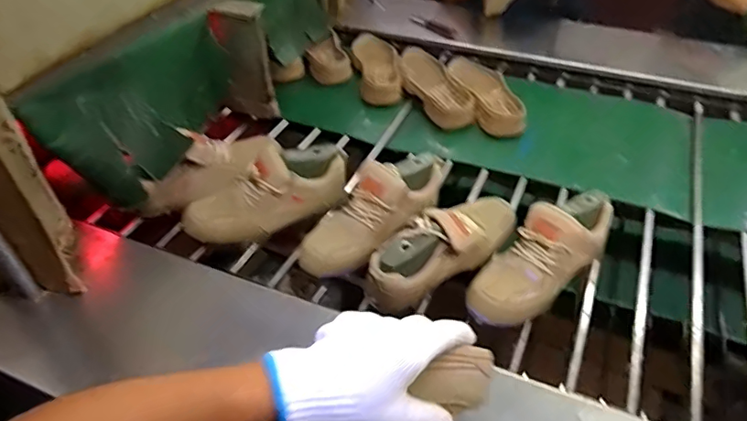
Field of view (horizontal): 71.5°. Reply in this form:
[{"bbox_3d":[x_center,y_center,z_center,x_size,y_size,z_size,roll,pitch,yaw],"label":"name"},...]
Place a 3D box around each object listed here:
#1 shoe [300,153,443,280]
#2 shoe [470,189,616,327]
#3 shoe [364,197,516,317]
[{"bbox_3d":[0.003,-0.003,0.772,0.270,0.097,0.088,-40,53,-13],"label":"shoe"},{"bbox_3d":[0.229,0.056,0.706,0.262,0.092,0.092,-39,53,-15],"label":"shoe"},{"bbox_3d":[0.104,0.044,0.725,0.085,0.102,0.255,35,54,30],"label":"shoe"}]

